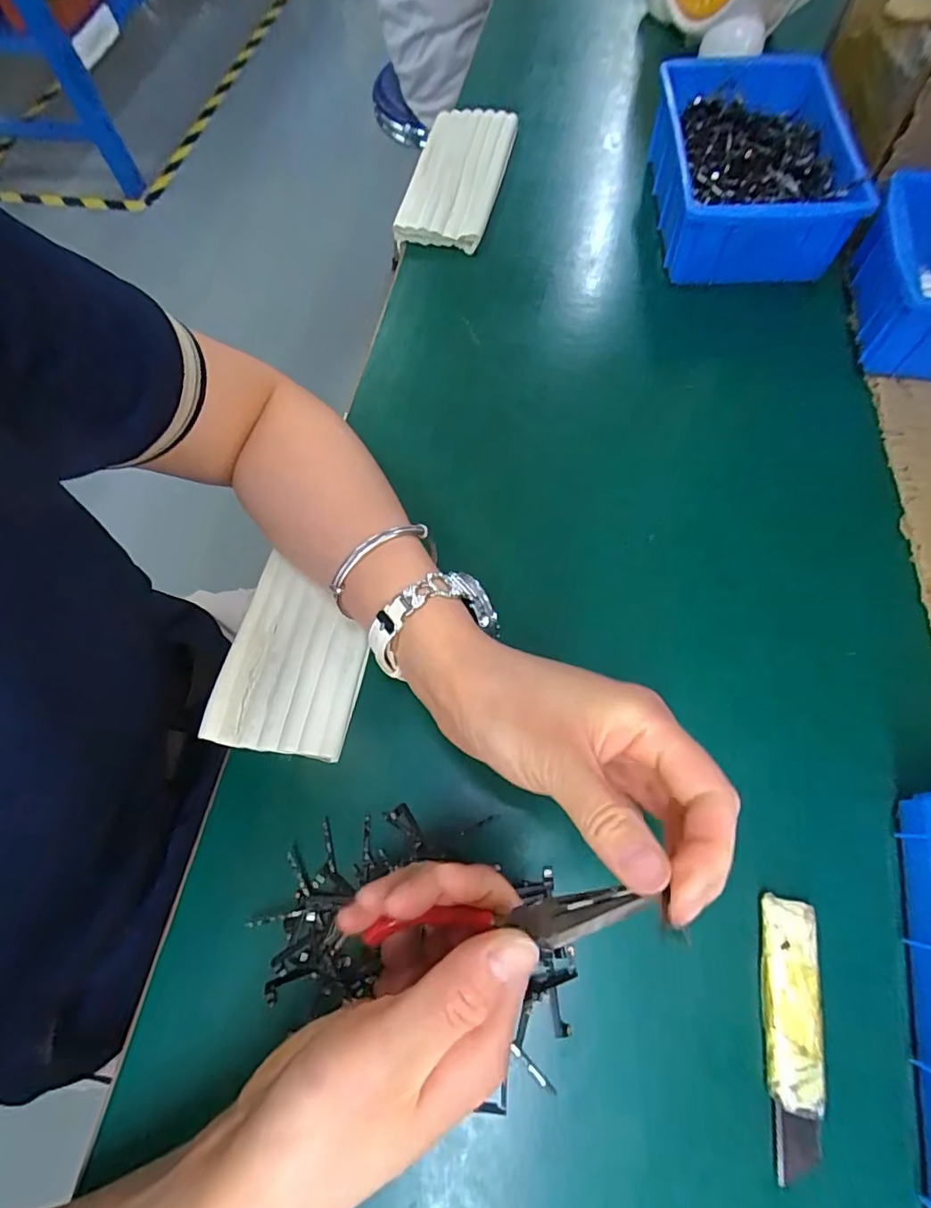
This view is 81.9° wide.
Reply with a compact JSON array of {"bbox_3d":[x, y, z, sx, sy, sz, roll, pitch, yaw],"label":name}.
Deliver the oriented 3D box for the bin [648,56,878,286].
[{"bbox_3d":[0.223,-0.351,0.431,0.136,0.061,0.197,1,68,3],"label":"bin"}]

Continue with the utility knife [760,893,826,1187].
[{"bbox_3d":[0.149,0.195,0.247,0.025,0.013,0.104,7,69,6],"label":"utility knife"}]

